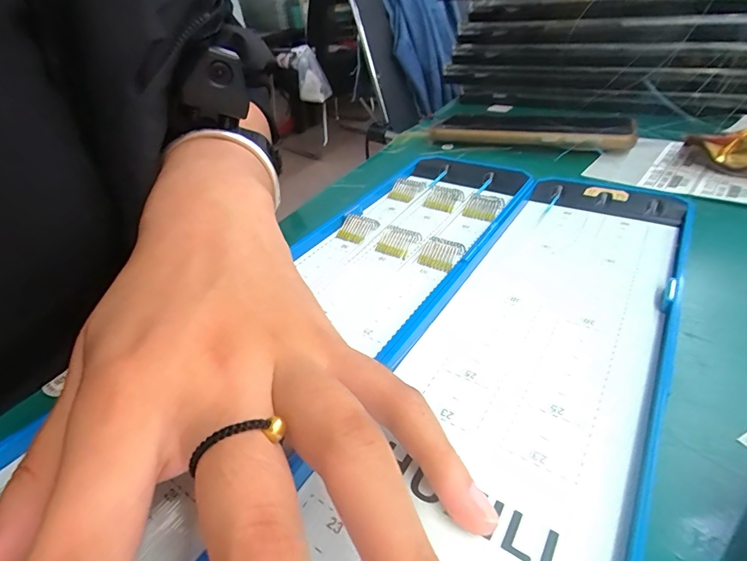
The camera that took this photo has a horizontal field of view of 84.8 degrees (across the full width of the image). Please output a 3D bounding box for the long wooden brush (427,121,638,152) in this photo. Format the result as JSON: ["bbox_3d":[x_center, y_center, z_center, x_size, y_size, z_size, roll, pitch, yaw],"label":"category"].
[{"bbox_3d":[0.123,-0.122,0.346,0.165,0.023,0.015,15,40,26],"label":"long wooden brush"}]

